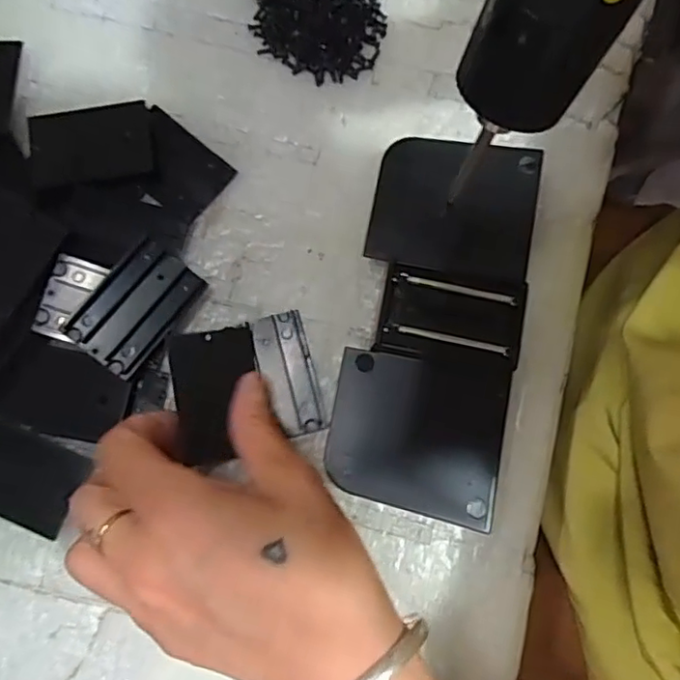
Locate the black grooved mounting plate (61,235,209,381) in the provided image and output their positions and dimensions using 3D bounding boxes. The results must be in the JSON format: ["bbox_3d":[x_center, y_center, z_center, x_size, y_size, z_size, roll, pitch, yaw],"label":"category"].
[{"bbox_3d":[-0.088,-0.015,0.263,0.036,0.004,0.054,40,78,-4],"label":"black grooved mounting plate"}]

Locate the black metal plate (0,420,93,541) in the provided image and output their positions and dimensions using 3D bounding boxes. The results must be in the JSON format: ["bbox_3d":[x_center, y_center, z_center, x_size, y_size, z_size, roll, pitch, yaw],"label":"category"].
[{"bbox_3d":[-0.139,0.058,0.262,0.052,0.005,0.036,23,80,4],"label":"black metal plate"}]

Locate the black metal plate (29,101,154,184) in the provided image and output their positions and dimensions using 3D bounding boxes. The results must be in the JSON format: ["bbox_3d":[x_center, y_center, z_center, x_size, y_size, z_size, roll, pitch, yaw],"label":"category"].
[{"bbox_3d":[-0.115,-0.092,0.282,0.054,0.004,0.035,-11,84,-10],"label":"black metal plate"}]

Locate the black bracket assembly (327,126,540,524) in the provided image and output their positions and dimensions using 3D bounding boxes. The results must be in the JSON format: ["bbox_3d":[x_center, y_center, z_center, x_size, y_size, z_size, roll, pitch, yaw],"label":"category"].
[{"bbox_3d":[0.041,-0.009,0.265,0.069,0.029,0.160,11,80,2],"label":"black bracket assembly"}]

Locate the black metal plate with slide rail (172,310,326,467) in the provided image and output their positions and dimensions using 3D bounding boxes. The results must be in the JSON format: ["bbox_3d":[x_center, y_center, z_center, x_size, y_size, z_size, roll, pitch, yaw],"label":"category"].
[{"bbox_3d":[-0.042,0.020,0.267,0.060,0.005,0.055,-14,85,-19],"label":"black metal plate with slide rail"}]

